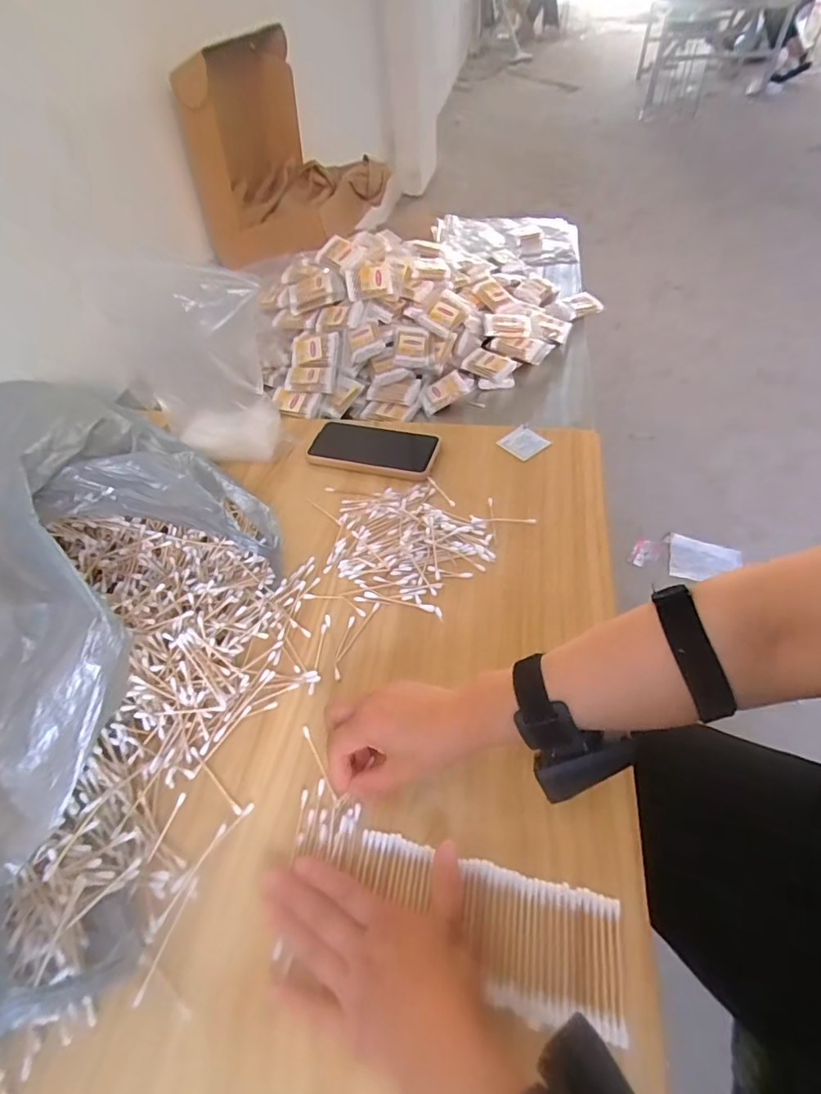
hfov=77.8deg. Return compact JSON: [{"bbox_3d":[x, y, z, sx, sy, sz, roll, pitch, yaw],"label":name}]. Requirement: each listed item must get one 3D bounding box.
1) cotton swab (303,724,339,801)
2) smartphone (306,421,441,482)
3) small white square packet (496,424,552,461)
[{"bbox_3d":[-0.074,0.175,0.413,0.006,0.009,0.066,-24,56,-18],"label":"cotton swab"},{"bbox_3d":[-0.049,-0.127,0.641,0.166,0.012,0.084,11,52,13],"label":"smartphone"},{"bbox_3d":[0.143,-0.132,0.646,0.048,0.004,0.049,-34,58,-14],"label":"small white square packet"}]

